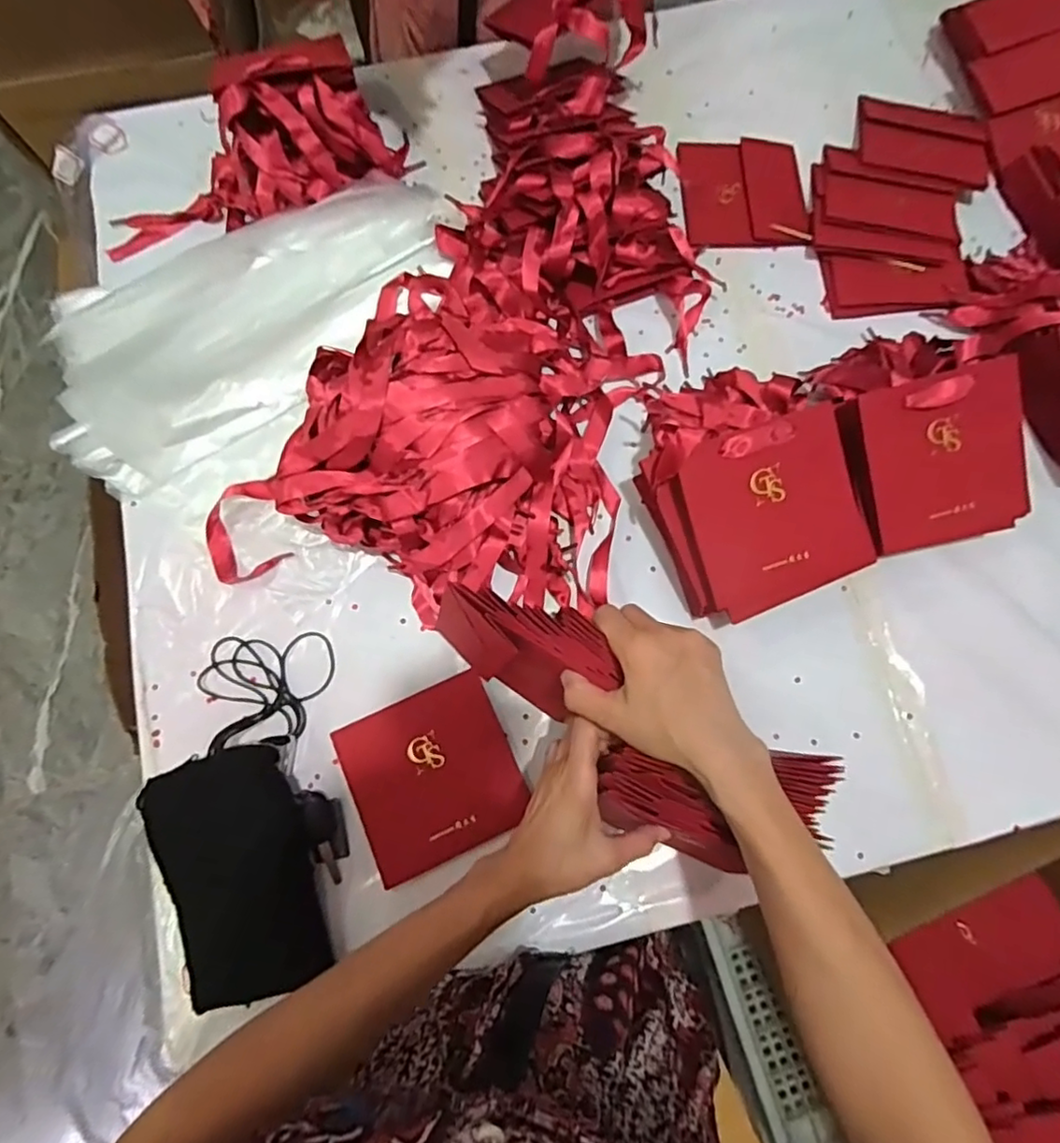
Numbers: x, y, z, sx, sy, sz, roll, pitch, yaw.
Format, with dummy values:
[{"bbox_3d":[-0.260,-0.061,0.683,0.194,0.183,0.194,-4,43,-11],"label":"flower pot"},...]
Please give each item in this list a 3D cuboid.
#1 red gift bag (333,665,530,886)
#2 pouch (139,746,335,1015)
[{"bbox_3d":[-0.083,0.177,0.533,0.142,0.016,0.138,-23,78,-6],"label":"red gift bag"},{"bbox_3d":[-0.233,0.246,0.492,0.104,0.059,0.191,-13,77,-3],"label":"pouch"}]

